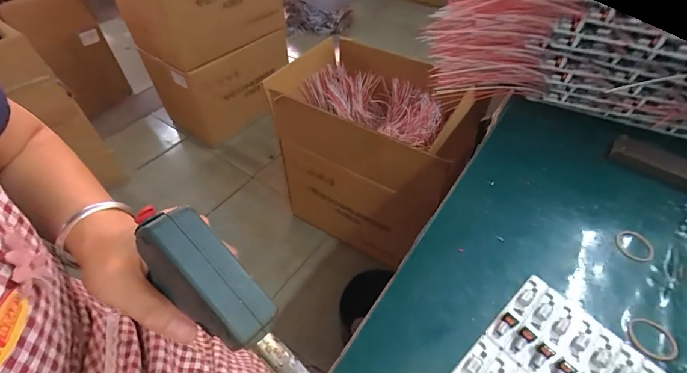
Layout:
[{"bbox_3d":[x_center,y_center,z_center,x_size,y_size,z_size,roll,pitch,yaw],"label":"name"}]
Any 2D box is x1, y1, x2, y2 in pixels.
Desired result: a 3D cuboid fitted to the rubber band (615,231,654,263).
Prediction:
[{"bbox_3d":[0.270,0.055,0.318,0.030,0.004,0.033,0,49,0],"label":"rubber band"}]

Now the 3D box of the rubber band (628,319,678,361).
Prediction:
[{"bbox_3d":[0.237,0.114,0.261,0.034,0.004,0.031,0,49,0],"label":"rubber band"}]

